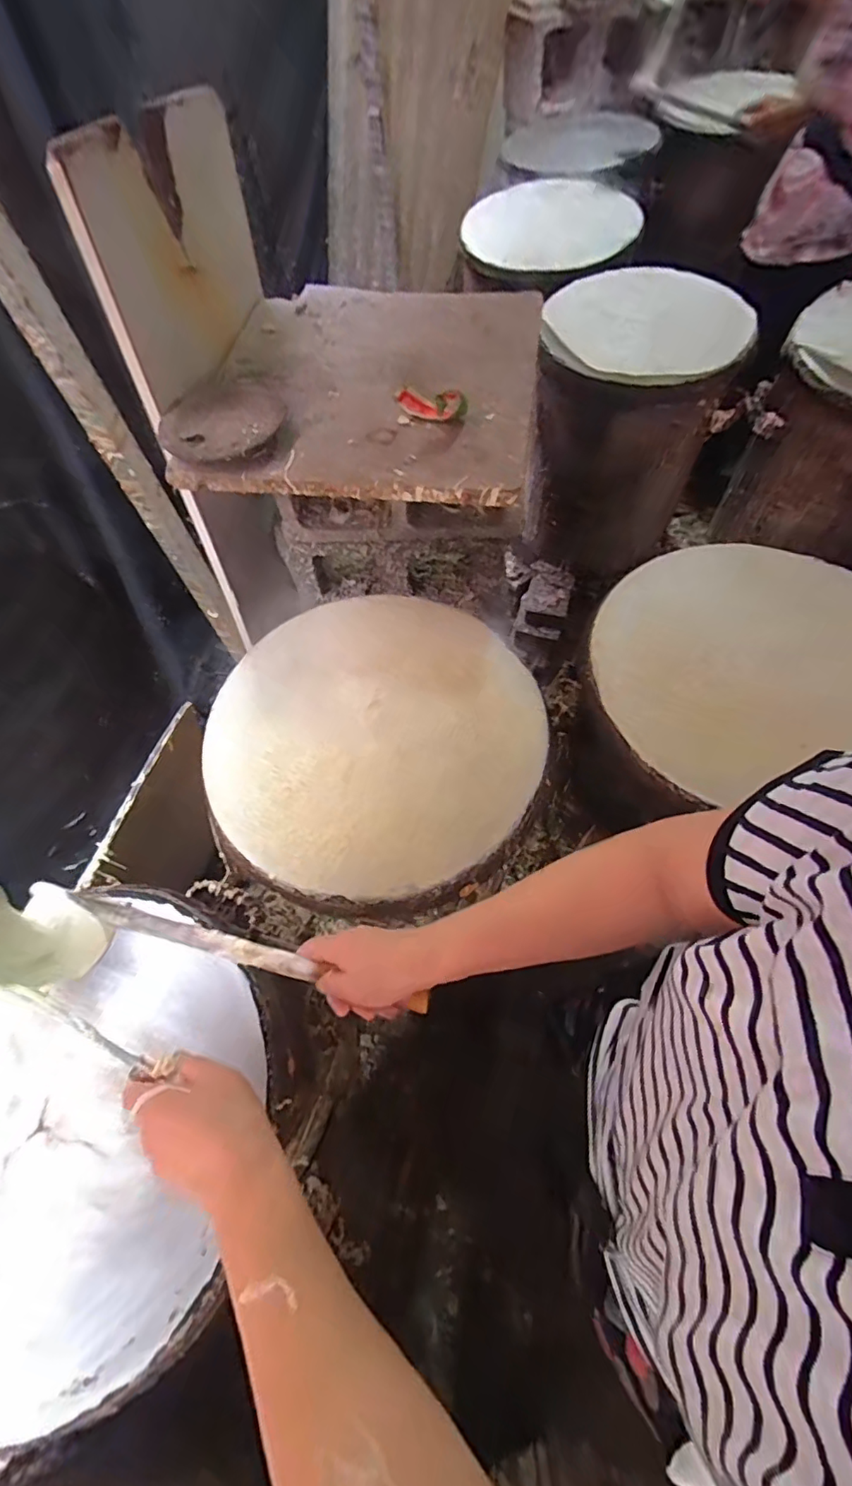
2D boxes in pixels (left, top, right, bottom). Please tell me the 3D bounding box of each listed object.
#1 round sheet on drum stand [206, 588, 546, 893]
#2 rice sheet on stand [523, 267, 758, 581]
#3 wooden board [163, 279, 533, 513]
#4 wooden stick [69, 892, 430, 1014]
[{"bbox_3d":[-0.063,-0.019,0.606,0.362,0.021,0.362,-1,65,2],"label":"round sheet on drum stand"},{"bbox_3d":[0.421,-0.678,1.204,0.362,0.483,0.356,20,68,11],"label":"rice sheet on stand"},{"bbox_3d":[-0.072,-0.490,0.711,0.430,0.035,0.449,8,66,6],"label":"wooden board"},{"bbox_3d":[-0.173,0.188,0.492,0.353,0.021,0.021,10,66,14],"label":"wooden stick"}]

